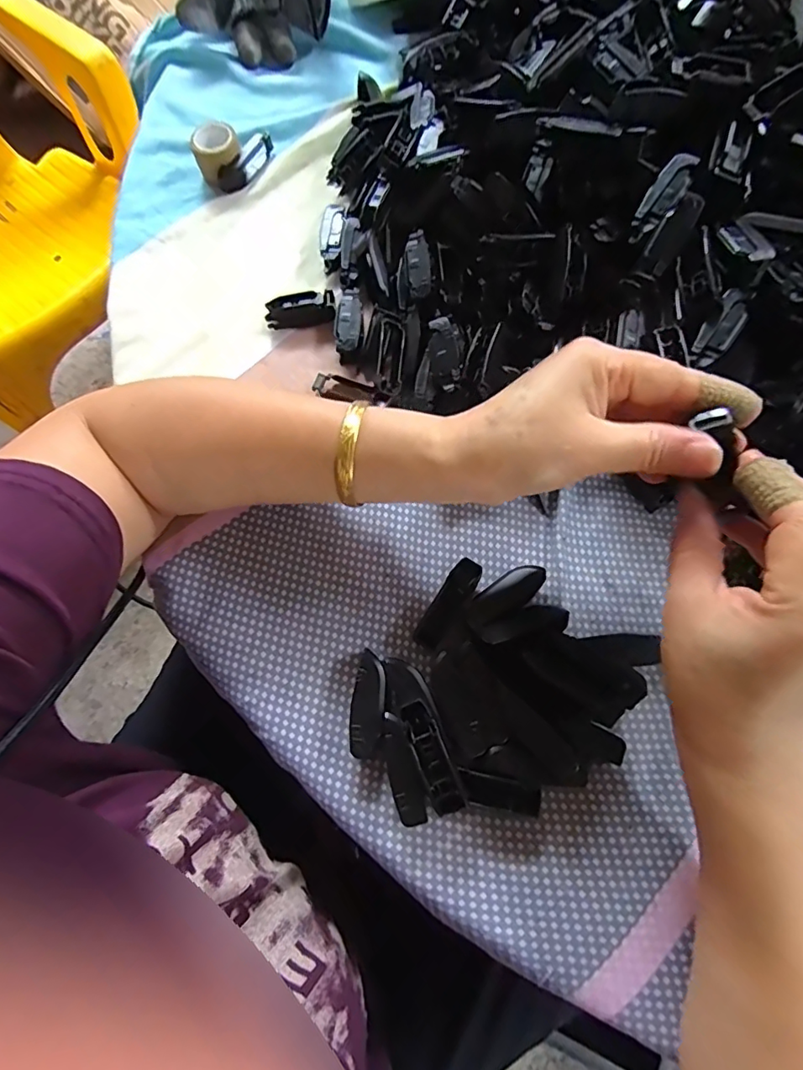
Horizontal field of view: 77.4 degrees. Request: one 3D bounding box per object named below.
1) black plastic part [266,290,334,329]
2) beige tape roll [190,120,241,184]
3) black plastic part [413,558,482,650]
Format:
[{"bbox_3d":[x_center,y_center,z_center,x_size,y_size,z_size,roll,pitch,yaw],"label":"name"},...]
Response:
[{"bbox_3d":[-0.069,-0.155,0.346,0.047,0.018,0.017,-3,74,0],"label":"black plastic part"},{"bbox_3d":[-0.141,-0.291,0.381,0.032,0.027,0.031,0,74,1],"label":"beige tape roll"},{"bbox_3d":[0.028,0.040,0.289,0.016,0.017,0.055,30,77,10],"label":"black plastic part"}]

